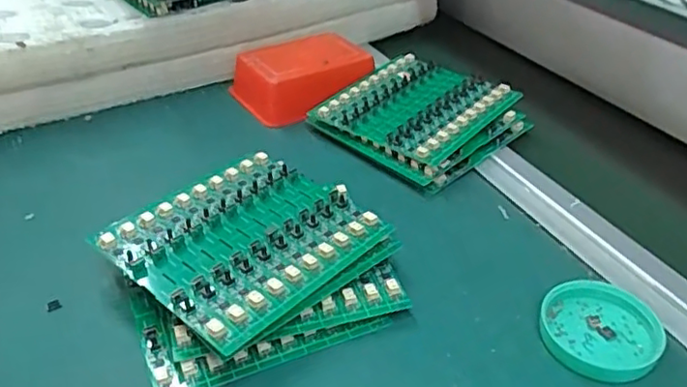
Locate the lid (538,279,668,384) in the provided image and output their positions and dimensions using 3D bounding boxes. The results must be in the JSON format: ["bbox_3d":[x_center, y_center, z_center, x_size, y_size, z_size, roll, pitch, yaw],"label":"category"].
[{"bbox_3d":[0.151,0.077,0.361,0.064,0.011,0.065,0,36,0],"label":"lid"}]

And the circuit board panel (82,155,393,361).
[{"bbox_3d":[-0.061,0.026,0.385,0.127,0.012,0.139,30,45,32],"label":"circuit board panel"}]

